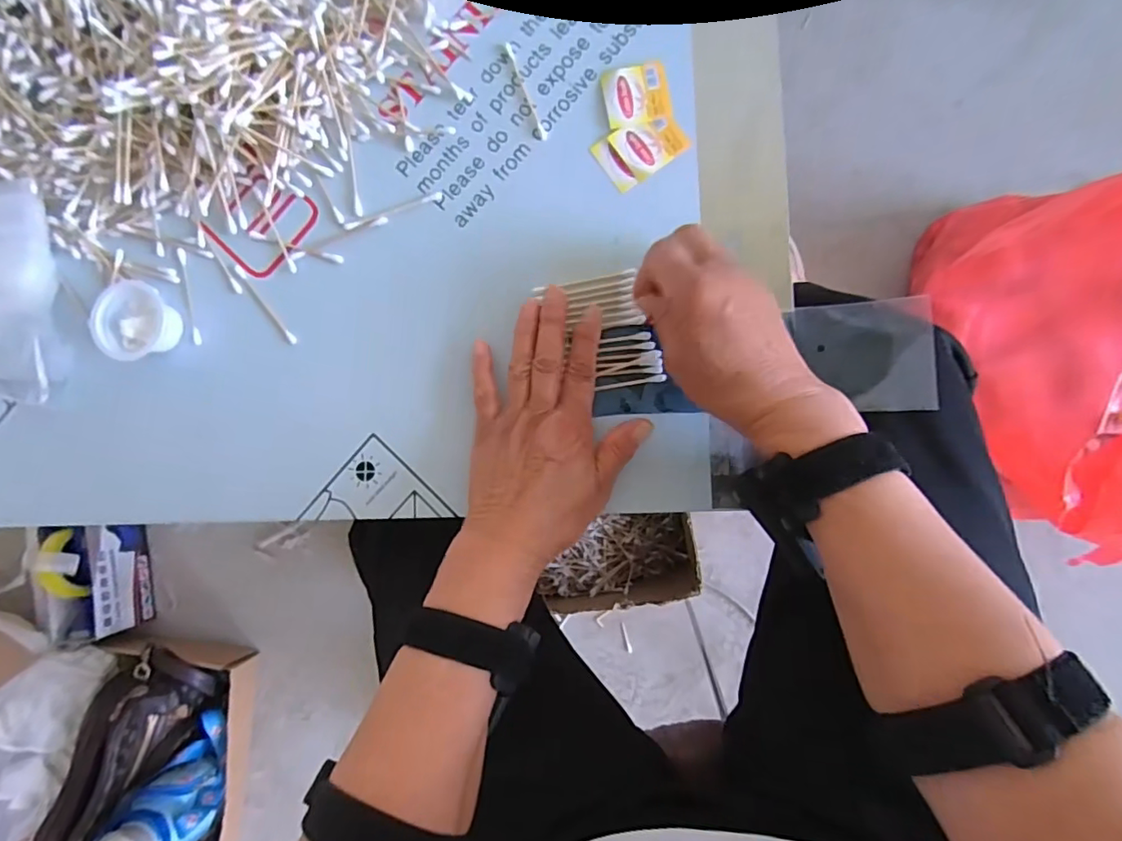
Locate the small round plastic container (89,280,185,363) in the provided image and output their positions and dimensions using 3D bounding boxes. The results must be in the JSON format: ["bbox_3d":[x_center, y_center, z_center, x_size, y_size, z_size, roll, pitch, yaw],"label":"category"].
[{"bbox_3d":[-0.298,-0.069,0.388,0.045,0.028,0.052,20,90,7],"label":"small round plastic container"}]

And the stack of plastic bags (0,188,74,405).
[{"bbox_3d":[-0.420,-0.091,0.410,0.090,0.033,0.150,-6,87,6],"label":"stack of plastic bags"}]

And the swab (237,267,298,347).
[{"bbox_3d":[-0.213,-0.084,0.395,0.006,0.004,0.072,-39,84,3],"label":"swab"}]

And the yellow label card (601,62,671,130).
[{"bbox_3d":[0.051,-0.220,0.370,0.042,0.004,0.040,-9,87,6],"label":"yellow label card"}]

